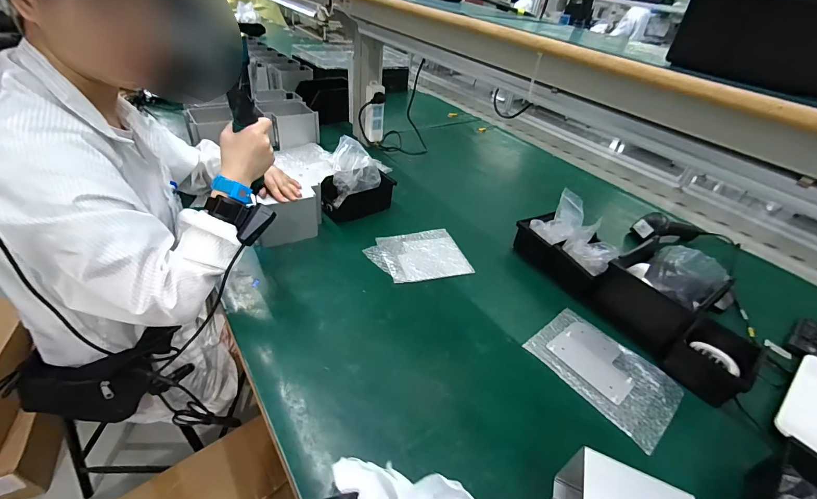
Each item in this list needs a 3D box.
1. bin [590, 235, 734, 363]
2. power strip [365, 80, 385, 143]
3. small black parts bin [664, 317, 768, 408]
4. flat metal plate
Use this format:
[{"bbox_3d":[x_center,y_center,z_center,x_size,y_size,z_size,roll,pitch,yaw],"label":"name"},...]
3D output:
[{"bbox_3d":[0.481,0.083,0.672,0.190,0.127,0.158,-18,45,-28],"label":"bin"},{"bbox_3d":[-0.109,-0.433,1.135,0.059,0.183,0.044,3,39,-5],"label":"power strip"},{"bbox_3d":[0.518,0.187,0.600,0.118,0.072,0.106,-26,49,-34],"label":"small black parts bin"},{"bbox_3d":[0.330,0.189,0.613,0.112,0.004,0.133,-23,48,-32],"label":"flat metal plate"}]

